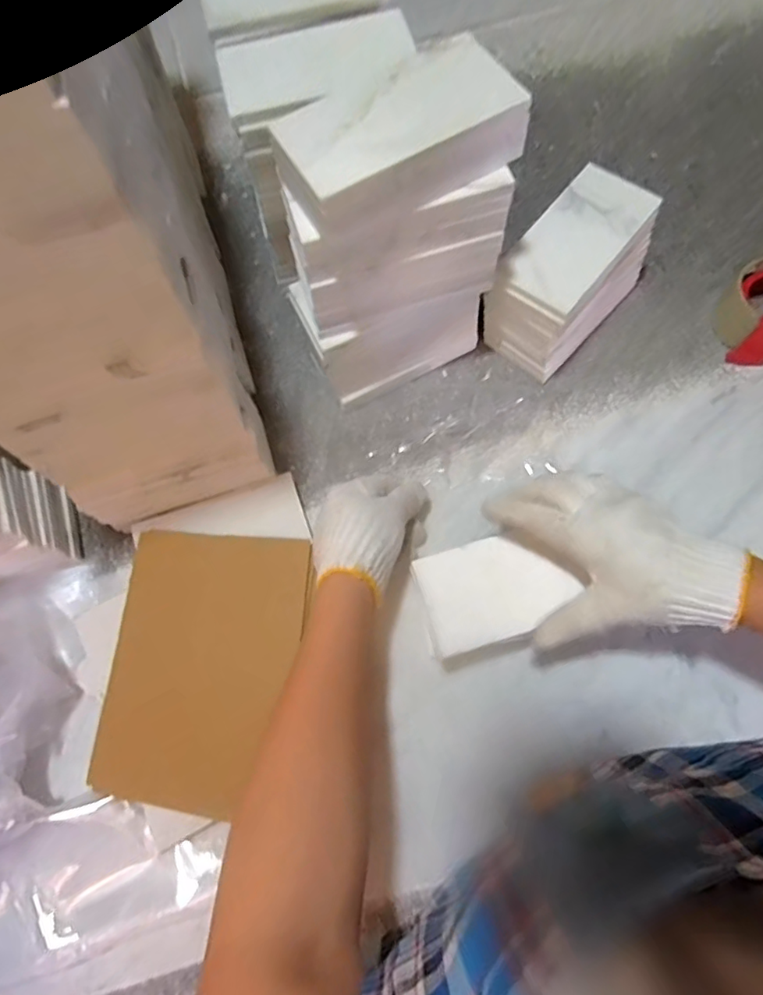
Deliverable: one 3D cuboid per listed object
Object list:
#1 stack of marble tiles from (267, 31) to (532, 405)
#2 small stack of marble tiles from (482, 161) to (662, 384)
[{"bbox_3d":[0.012,-0.195,0.459,0.176,0.248,0.096,-26,73,-4],"label":"stack of marble tiles"},{"bbox_3d":[0.173,-0.202,0.523,0.086,0.102,0.150,39,76,16],"label":"small stack of marble tiles"}]

